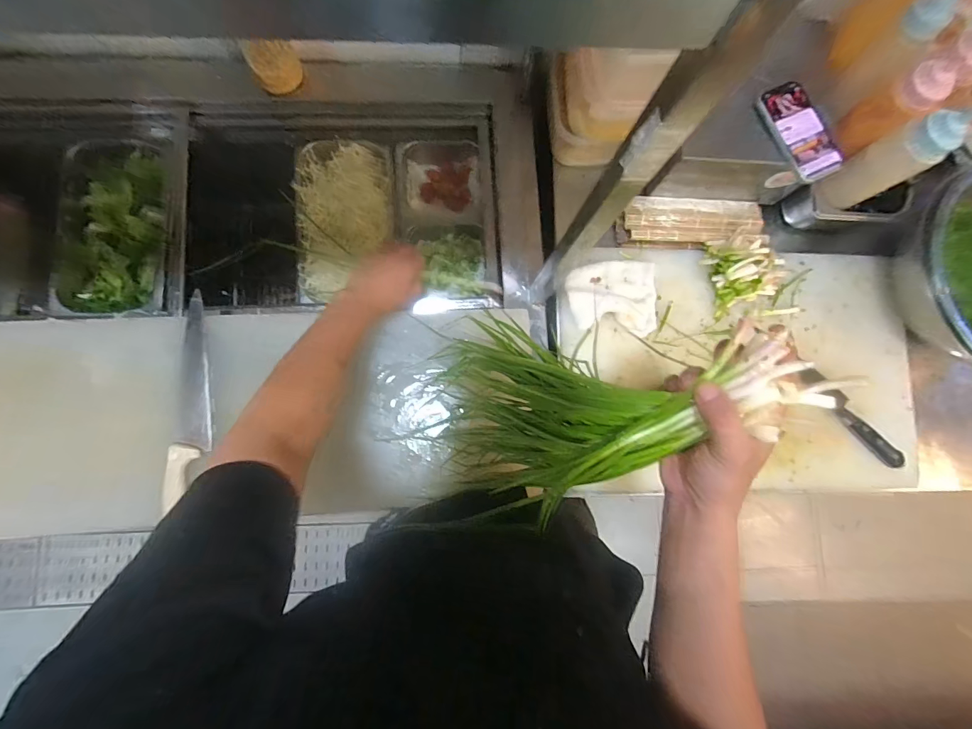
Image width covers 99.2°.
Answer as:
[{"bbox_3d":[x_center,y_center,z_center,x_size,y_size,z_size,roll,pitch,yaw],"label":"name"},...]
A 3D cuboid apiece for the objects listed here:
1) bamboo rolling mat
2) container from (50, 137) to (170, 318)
[{"bbox_3d":[0.350,-0.238,0.698,0.247,0.029,0.089,0,83,-5],"label":"bamboo rolling mat"},{"bbox_3d":[-0.628,-0.238,0.714,0.176,0.086,0.307,2,83,-4],"label":"container"}]

